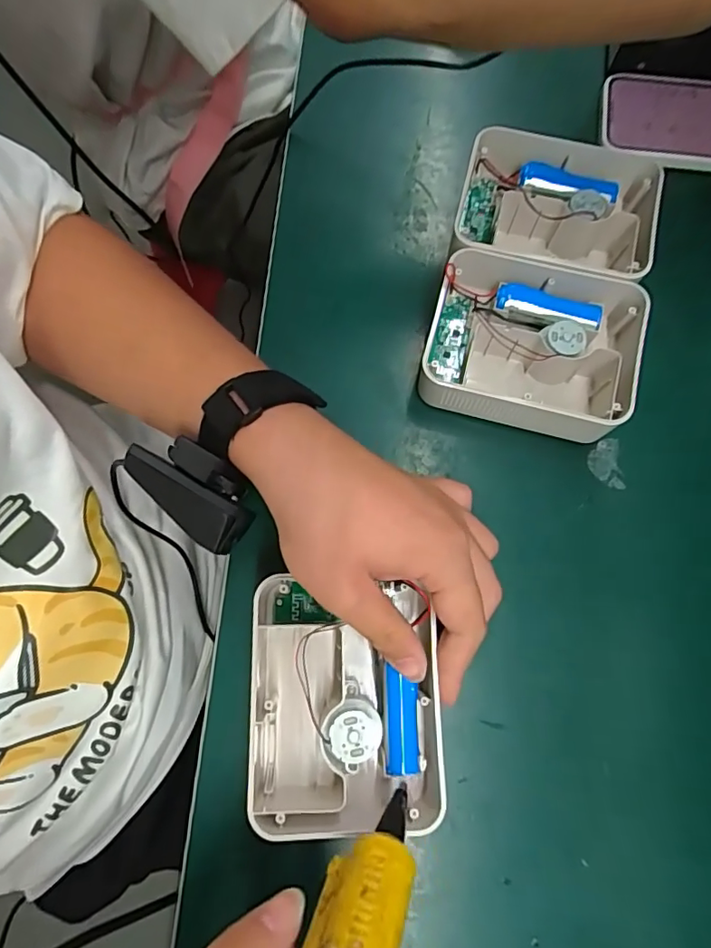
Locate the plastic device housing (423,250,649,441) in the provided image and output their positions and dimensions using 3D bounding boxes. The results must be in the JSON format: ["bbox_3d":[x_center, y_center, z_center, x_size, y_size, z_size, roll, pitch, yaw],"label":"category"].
[{"bbox_3d":[0.114,-0.081,0.339,0.133,0.044,0.104,14,77,3],"label":"plastic device housing"}]

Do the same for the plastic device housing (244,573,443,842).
[{"bbox_3d":[-0.008,0.124,0.286,0.105,0.045,0.126,-3,76,-1],"label":"plastic device housing"}]

